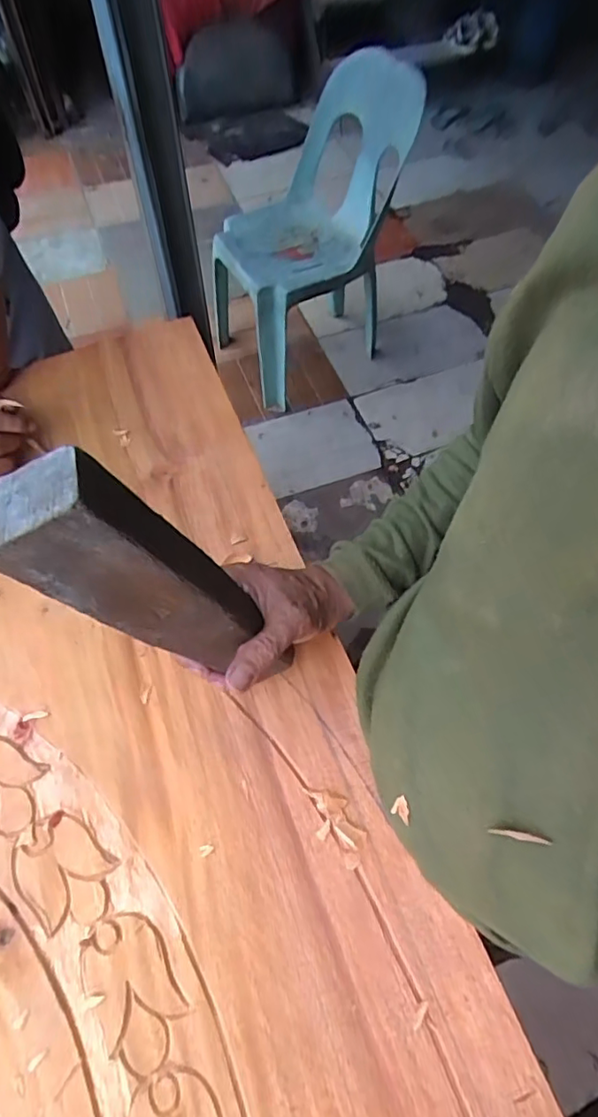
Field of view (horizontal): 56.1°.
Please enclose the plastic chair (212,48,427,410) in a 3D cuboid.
[{"bbox_3d":[0.026,-0.949,1.677,0.541,0.780,0.424,-24,64,-13],"label":"plastic chair"}]

